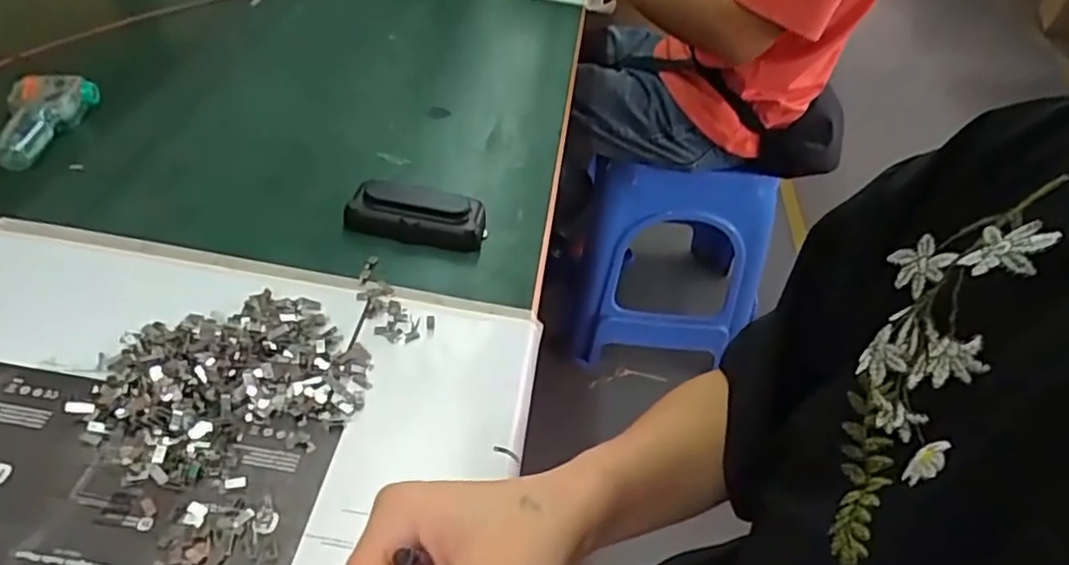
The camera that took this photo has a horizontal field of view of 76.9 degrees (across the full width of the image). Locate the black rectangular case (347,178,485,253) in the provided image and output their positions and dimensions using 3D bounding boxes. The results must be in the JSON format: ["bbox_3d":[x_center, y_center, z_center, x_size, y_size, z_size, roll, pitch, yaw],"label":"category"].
[{"bbox_3d":[-0.093,-0.056,0.538,0.106,0.036,0.042,7,43,2],"label":"black rectangular case"}]

